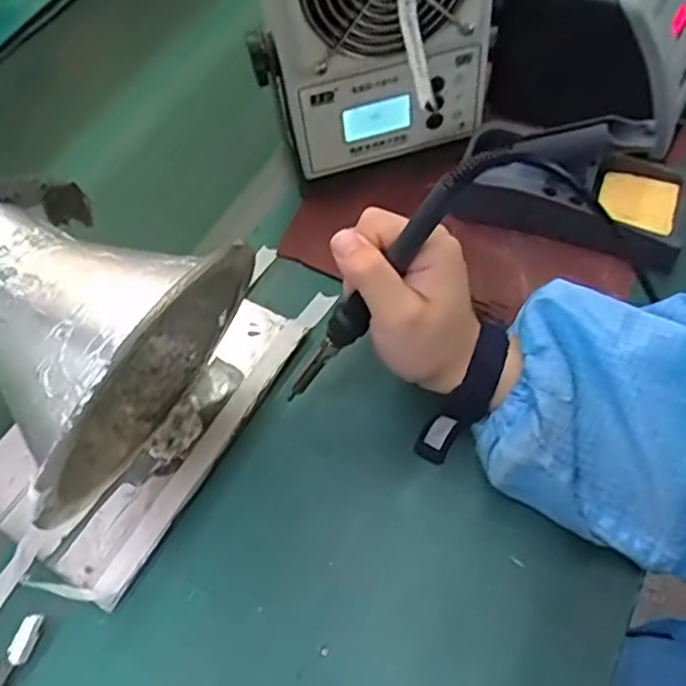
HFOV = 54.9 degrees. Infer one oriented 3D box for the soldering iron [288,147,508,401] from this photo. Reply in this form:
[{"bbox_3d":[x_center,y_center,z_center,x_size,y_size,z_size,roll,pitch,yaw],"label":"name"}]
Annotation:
[{"bbox_3d":[0.017,-0.030,0.367,0.015,0.202,0.015,6,48,-35],"label":"soldering iron"}]

